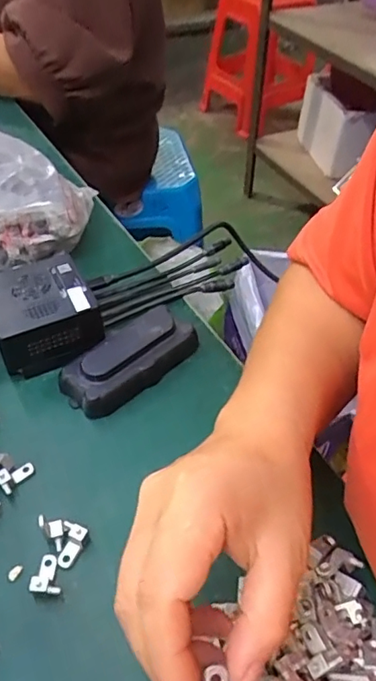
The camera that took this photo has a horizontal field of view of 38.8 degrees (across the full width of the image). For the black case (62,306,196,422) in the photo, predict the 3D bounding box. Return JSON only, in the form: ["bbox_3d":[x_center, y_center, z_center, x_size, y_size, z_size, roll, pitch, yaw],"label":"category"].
[{"bbox_3d":[-0.044,0.013,0.409,0.105,0.032,0.048,-34,55,-30],"label":"black case"}]

